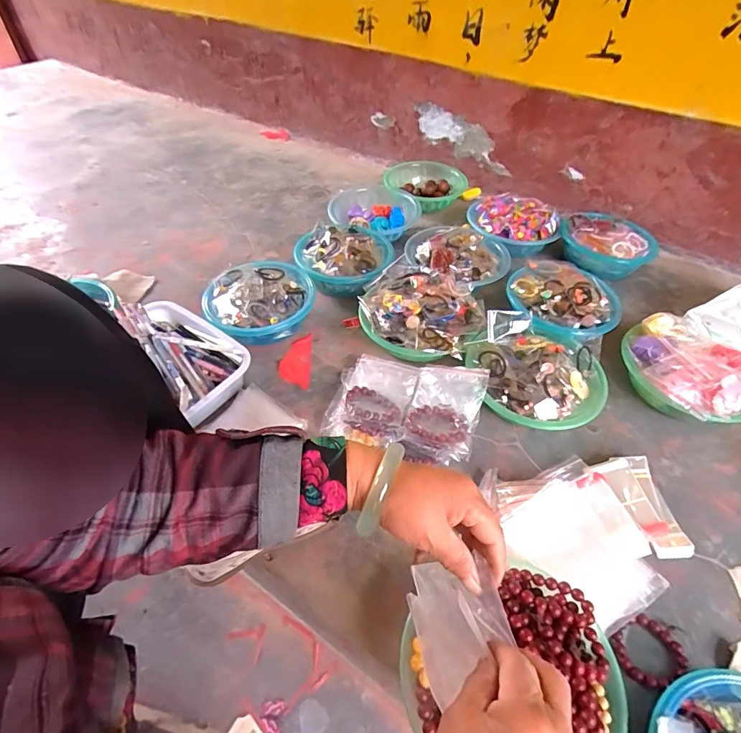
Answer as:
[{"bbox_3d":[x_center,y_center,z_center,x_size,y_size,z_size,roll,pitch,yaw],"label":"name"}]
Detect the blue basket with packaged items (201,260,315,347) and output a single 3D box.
[{"bbox_3d":[-0.228,-0.127,0.917,0.215,0.101,0.208,1,48,-1],"label":"blue basket with packaged items"}]

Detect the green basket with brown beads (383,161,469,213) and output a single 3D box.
[{"bbox_3d":[0.159,-0.518,1.275,0.236,0.077,0.216,-3,48,-4],"label":"green basket with brown beads"}]

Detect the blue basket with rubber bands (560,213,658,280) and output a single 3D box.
[{"bbox_3d":[0.576,-0.291,1.080,0.216,0.087,0.183,34,55,25],"label":"blue basket with rubber bands"}]

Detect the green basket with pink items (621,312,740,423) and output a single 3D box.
[{"bbox_3d":[0.574,0.016,0.798,0.188,0.108,0.235,-25,54,-23],"label":"green basket with pink items"}]

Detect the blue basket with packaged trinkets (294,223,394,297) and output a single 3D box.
[{"bbox_3d":[-0.062,-0.244,1.017,0.222,0.110,0.203,6,48,3],"label":"blue basket with packaged trinkets"}]

